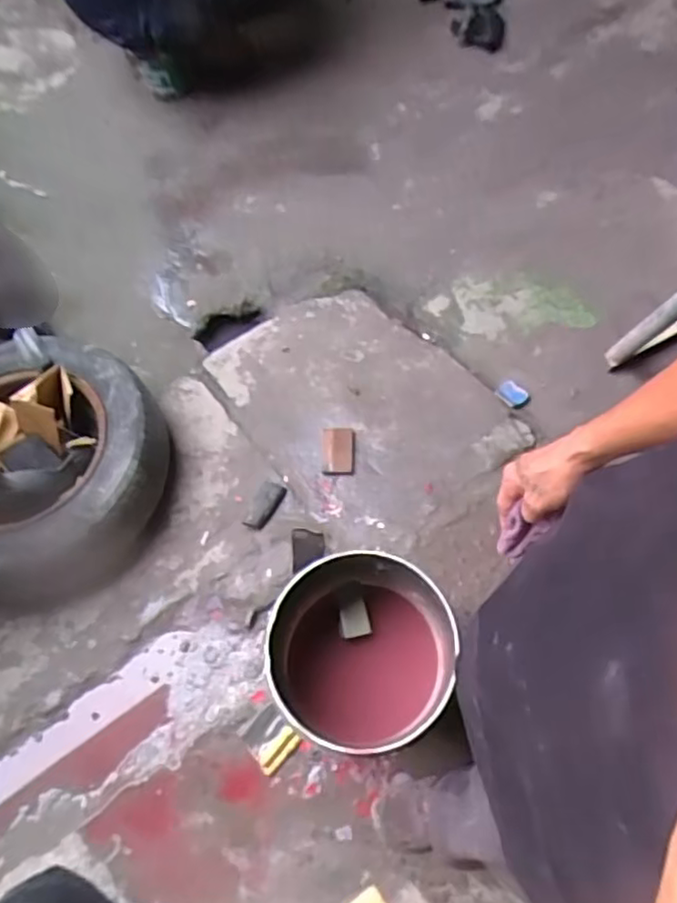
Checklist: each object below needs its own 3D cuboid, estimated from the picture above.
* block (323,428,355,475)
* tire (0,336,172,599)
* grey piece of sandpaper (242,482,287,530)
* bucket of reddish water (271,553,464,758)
[{"bbox_3d":[0.000,-0.005,1.543,0.073,0.022,0.122,-1,66,2],"label":"block"},{"bbox_3d":[-0.669,0.012,1.452,0.553,0.200,0.571,-7,65,-1],"label":"tire"},{"bbox_3d":[-0.172,0.120,1.491,0.069,0.025,0.119,21,67,13],"label":"grey piece of sandpaper"},{"bbox_3d":[0.041,0.370,1.187,0.305,0.342,0.294,-1,66,2],"label":"bucket of reddish water"}]

